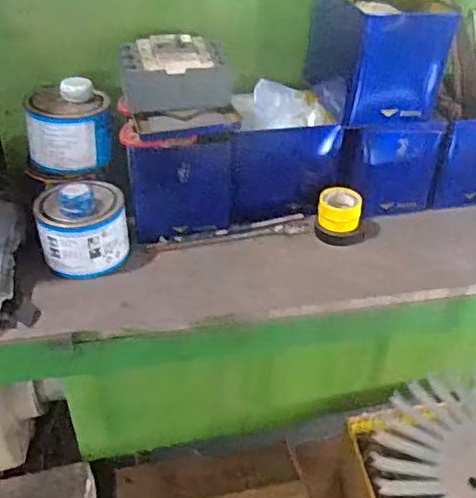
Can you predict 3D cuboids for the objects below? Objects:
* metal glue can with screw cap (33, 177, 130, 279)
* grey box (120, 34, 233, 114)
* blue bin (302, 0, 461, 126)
[{"bbox_3d":[-0.194,-0.032,0.731,0.107,0.097,0.094,-3,36,-5],"label":"metal glue can with screw cap"},{"bbox_3d":[-0.080,-0.222,0.734,0.134,0.071,0.075,-9,37,-12],"label":"grey box"},{"bbox_3d":[0.176,-0.267,0.774,0.140,0.144,0.164,-8,37,-11],"label":"blue bin"}]

